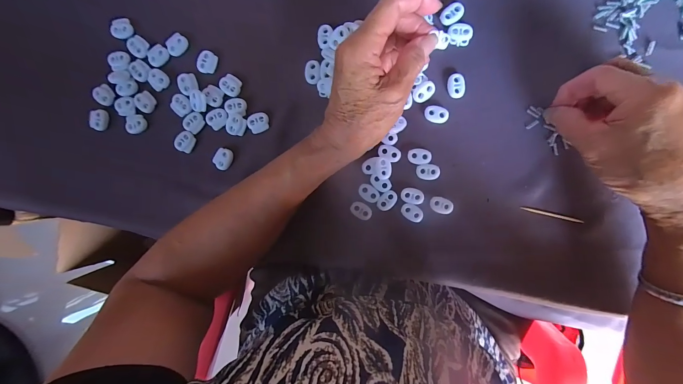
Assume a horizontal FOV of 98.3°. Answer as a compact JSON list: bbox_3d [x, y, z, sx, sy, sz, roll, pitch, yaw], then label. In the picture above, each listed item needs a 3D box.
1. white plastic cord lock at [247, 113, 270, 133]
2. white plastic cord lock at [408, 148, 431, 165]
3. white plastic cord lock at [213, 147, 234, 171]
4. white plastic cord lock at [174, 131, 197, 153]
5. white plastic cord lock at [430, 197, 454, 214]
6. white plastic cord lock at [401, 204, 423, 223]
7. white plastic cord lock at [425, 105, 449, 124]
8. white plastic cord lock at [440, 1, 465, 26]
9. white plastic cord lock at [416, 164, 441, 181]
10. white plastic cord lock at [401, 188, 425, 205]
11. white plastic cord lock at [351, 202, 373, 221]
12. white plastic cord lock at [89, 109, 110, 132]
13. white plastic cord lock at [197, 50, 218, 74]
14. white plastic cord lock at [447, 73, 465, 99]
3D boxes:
[{"bbox_3d":[-0.085,-0.071,0.303,0.021,0.005,0.020,-12,93,6],"label":"white plastic cord lock"},{"bbox_3d":[0.077,-0.035,0.292,0.022,0.004,0.015,-3,94,5],"label":"white plastic cord lock"},{"bbox_3d":[-0.124,-0.034,0.309,0.018,0.005,0.022,30,96,2],"label":"white plastic cord lock"},{"bbox_3d":[-0.165,-0.053,0.311,0.019,0.005,0.021,27,96,2],"label":"white plastic cord lock"},{"bbox_3d":[0.100,0.013,0.293,0.024,0.004,0.016,24,96,2],"label":"white plastic cord lock"},{"bbox_3d":[0.071,0.021,0.296,0.024,0.004,0.014,32,96,2],"label":"white plastic cord lock"},{"bbox_3d":[0.093,-0.076,0.287,0.023,0.004,0.016,14,95,4],"label":"white plastic cord lock"},{"bbox_3d":[0.105,-0.169,0.280,0.025,0.004,0.016,-41,90,6],"label":"white plastic cord lock"},{"bbox_3d":[0.086,-0.020,0.293,0.023,0.005,0.016,-3,94,5],"label":"white plastic cord lock"},{"bbox_3d":[0.071,0.004,0.294,0.023,0.004,0.015,12,95,4],"label":"white plastic cord lock"},{"bbox_3d":[0.020,0.019,0.300,0.023,0.004,0.015,27,96,2],"label":"white plastic cord lock"},{"bbox_3d":[-0.257,-0.076,0.314,0.009,0.015,0.022,13,95,4],"label":"white plastic cord lock"},{"bbox_3d":[-0.138,-0.134,0.303,0.019,0.004,0.023,13,95,4],"label":"white plastic cord lock"},{"bbox_3d":[0.110,-0.102,0.283,0.016,0.004,0.023,-5,94,5],"label":"white plastic cord lock"}]

